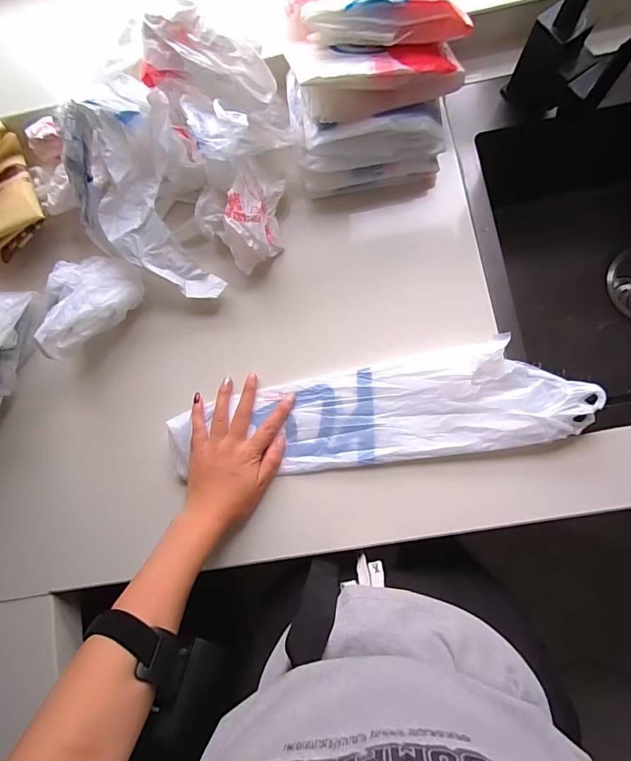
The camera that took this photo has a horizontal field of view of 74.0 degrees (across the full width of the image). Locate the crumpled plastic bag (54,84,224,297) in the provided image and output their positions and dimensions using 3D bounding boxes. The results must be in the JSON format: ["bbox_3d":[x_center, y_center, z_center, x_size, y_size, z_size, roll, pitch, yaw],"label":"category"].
[{"bbox_3d":[-0.201,-0.189,0.469,0.131,0.110,0.185,-13,81,4],"label":"crumpled plastic bag"}]

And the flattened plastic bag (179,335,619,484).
[{"bbox_3d":[0.066,0.034,0.467,0.450,0.034,0.114,-7,81,6],"label":"flattened plastic bag"}]

